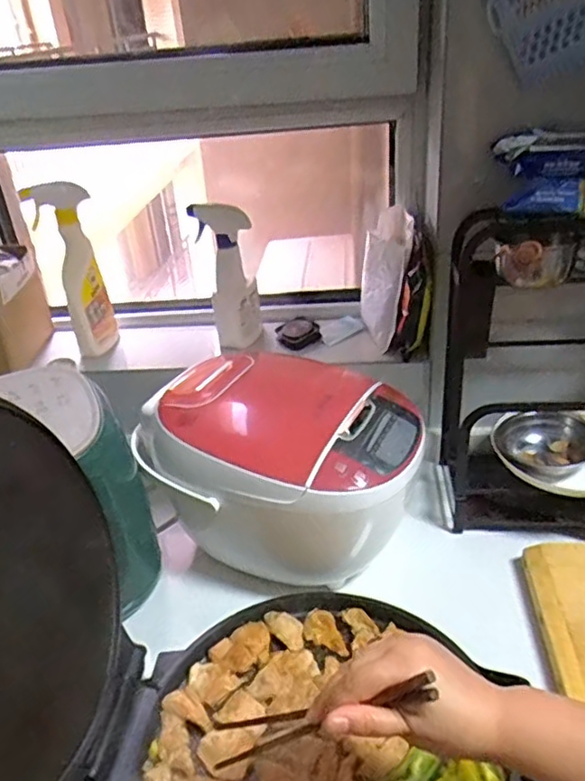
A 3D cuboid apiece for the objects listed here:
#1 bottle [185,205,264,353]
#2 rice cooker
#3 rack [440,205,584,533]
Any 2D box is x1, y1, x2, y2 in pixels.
[{"bbox_3d":[-0.099,-0.173,0.965,0.088,0.213,0.047,-7,31,-3],"label":"bottle"},{"bbox_3d":[-0.017,0.097,0.827,0.359,0.207,0.259,8,33,20],"label":"rice cooker"},{"bbox_3d":[0.363,-0.017,0.794,0.323,0.399,0.181,2,32,10],"label":"rack"}]

